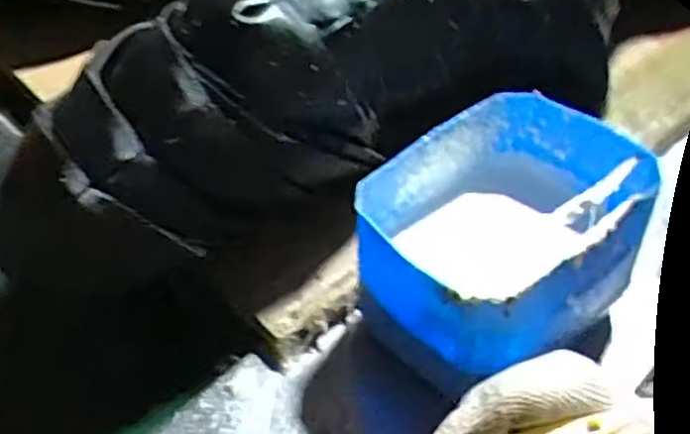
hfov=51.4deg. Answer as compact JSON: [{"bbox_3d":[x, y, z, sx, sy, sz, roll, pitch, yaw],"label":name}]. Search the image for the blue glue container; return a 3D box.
[{"bbox_3d":[0.110,0.007,0.499,0.156,0.100,0.205,35,55,29],"label":"blue glue container"}]

